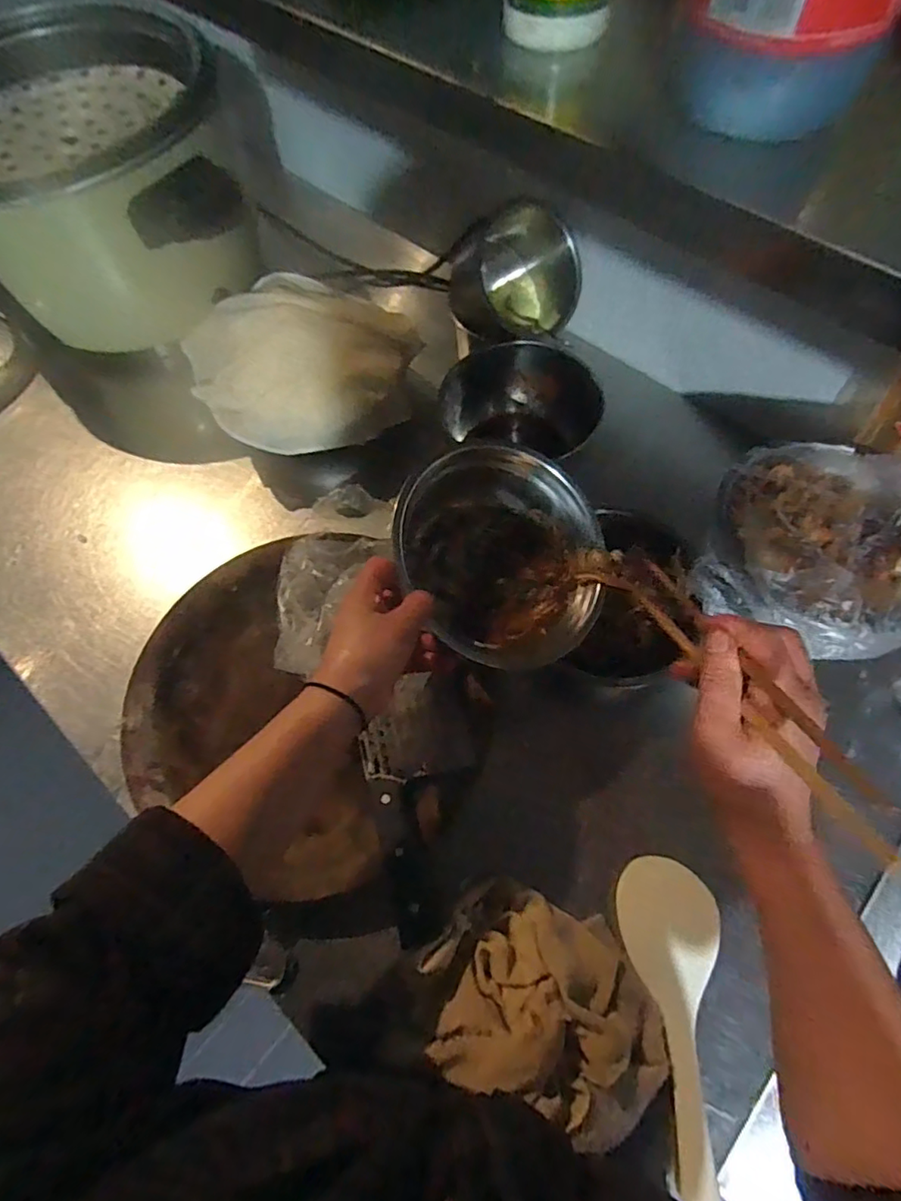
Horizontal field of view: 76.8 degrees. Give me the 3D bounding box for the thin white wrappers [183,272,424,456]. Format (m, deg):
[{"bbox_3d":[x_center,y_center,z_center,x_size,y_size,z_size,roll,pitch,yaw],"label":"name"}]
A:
[{"bbox_3d":[-0.175,-0.285,0.671,0.249,0.065,0.241,35,71,16],"label":"thin white wrappers"}]

